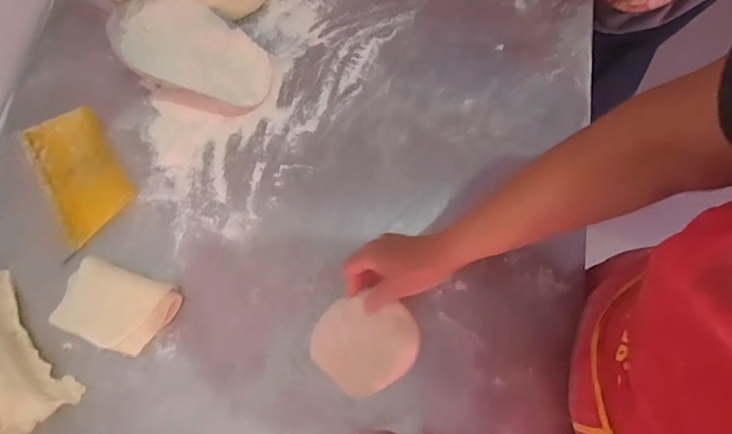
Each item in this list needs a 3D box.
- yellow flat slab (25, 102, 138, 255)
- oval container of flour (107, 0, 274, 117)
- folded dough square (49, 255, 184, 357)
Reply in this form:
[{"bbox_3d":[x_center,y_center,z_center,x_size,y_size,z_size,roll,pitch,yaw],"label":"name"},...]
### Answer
[{"bbox_3d":[-0.369,-0.058,0.564,0.096,0.017,0.170,-30,76,-8],"label":"yellow flat slab"},{"bbox_3d":[-0.230,-0.220,0.591,0.204,0.058,0.137,20,75,6],"label":"oval container of flour"},{"bbox_3d":[-0.294,0.104,0.512,0.133,0.020,0.086,18,75,6],"label":"folded dough square"}]

